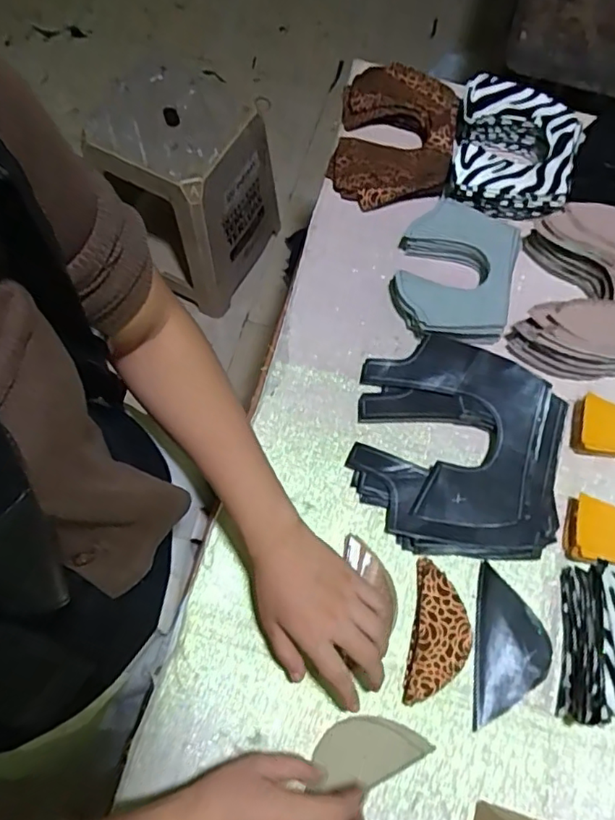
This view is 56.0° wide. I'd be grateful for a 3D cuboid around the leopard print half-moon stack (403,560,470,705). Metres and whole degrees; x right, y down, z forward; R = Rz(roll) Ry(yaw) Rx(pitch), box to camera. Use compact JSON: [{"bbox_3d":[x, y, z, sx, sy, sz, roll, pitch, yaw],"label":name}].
[{"bbox_3d":[0.116,0.195,0.504,0.050,0.016,0.115,11,68,3],"label":"leopard print half-moon stack"}]

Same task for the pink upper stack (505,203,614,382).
[{"bbox_3d":[0.318,-0.117,0.603,0.179,0.058,0.174,15,68,5],"label":"pink upper stack"}]

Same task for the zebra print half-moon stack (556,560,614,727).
[{"bbox_3d":[0.249,0.195,0.476,0.053,0.068,0.120,10,68,3],"label":"zebra print half-moon stack"}]

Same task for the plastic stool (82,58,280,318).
[{"bbox_3d":[-0.253,-0.496,1.308,0.297,0.377,0.295,29,71,8],"label":"plastic stool"}]

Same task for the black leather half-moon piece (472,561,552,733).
[{"bbox_3d":[0.178,0.207,0.503,0.062,0.006,0.125,11,68,3],"label":"black leather half-moon piece"}]

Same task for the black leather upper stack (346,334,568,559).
[{"bbox_3d":[0.141,0.033,0.556,0.187,0.033,0.203,11,68,3],"label":"black leather upper stack"}]

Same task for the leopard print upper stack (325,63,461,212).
[{"bbox_3d":[0.103,-0.323,0.688,0.135,0.055,0.180,10,68,3],"label":"leopard print upper stack"}]

